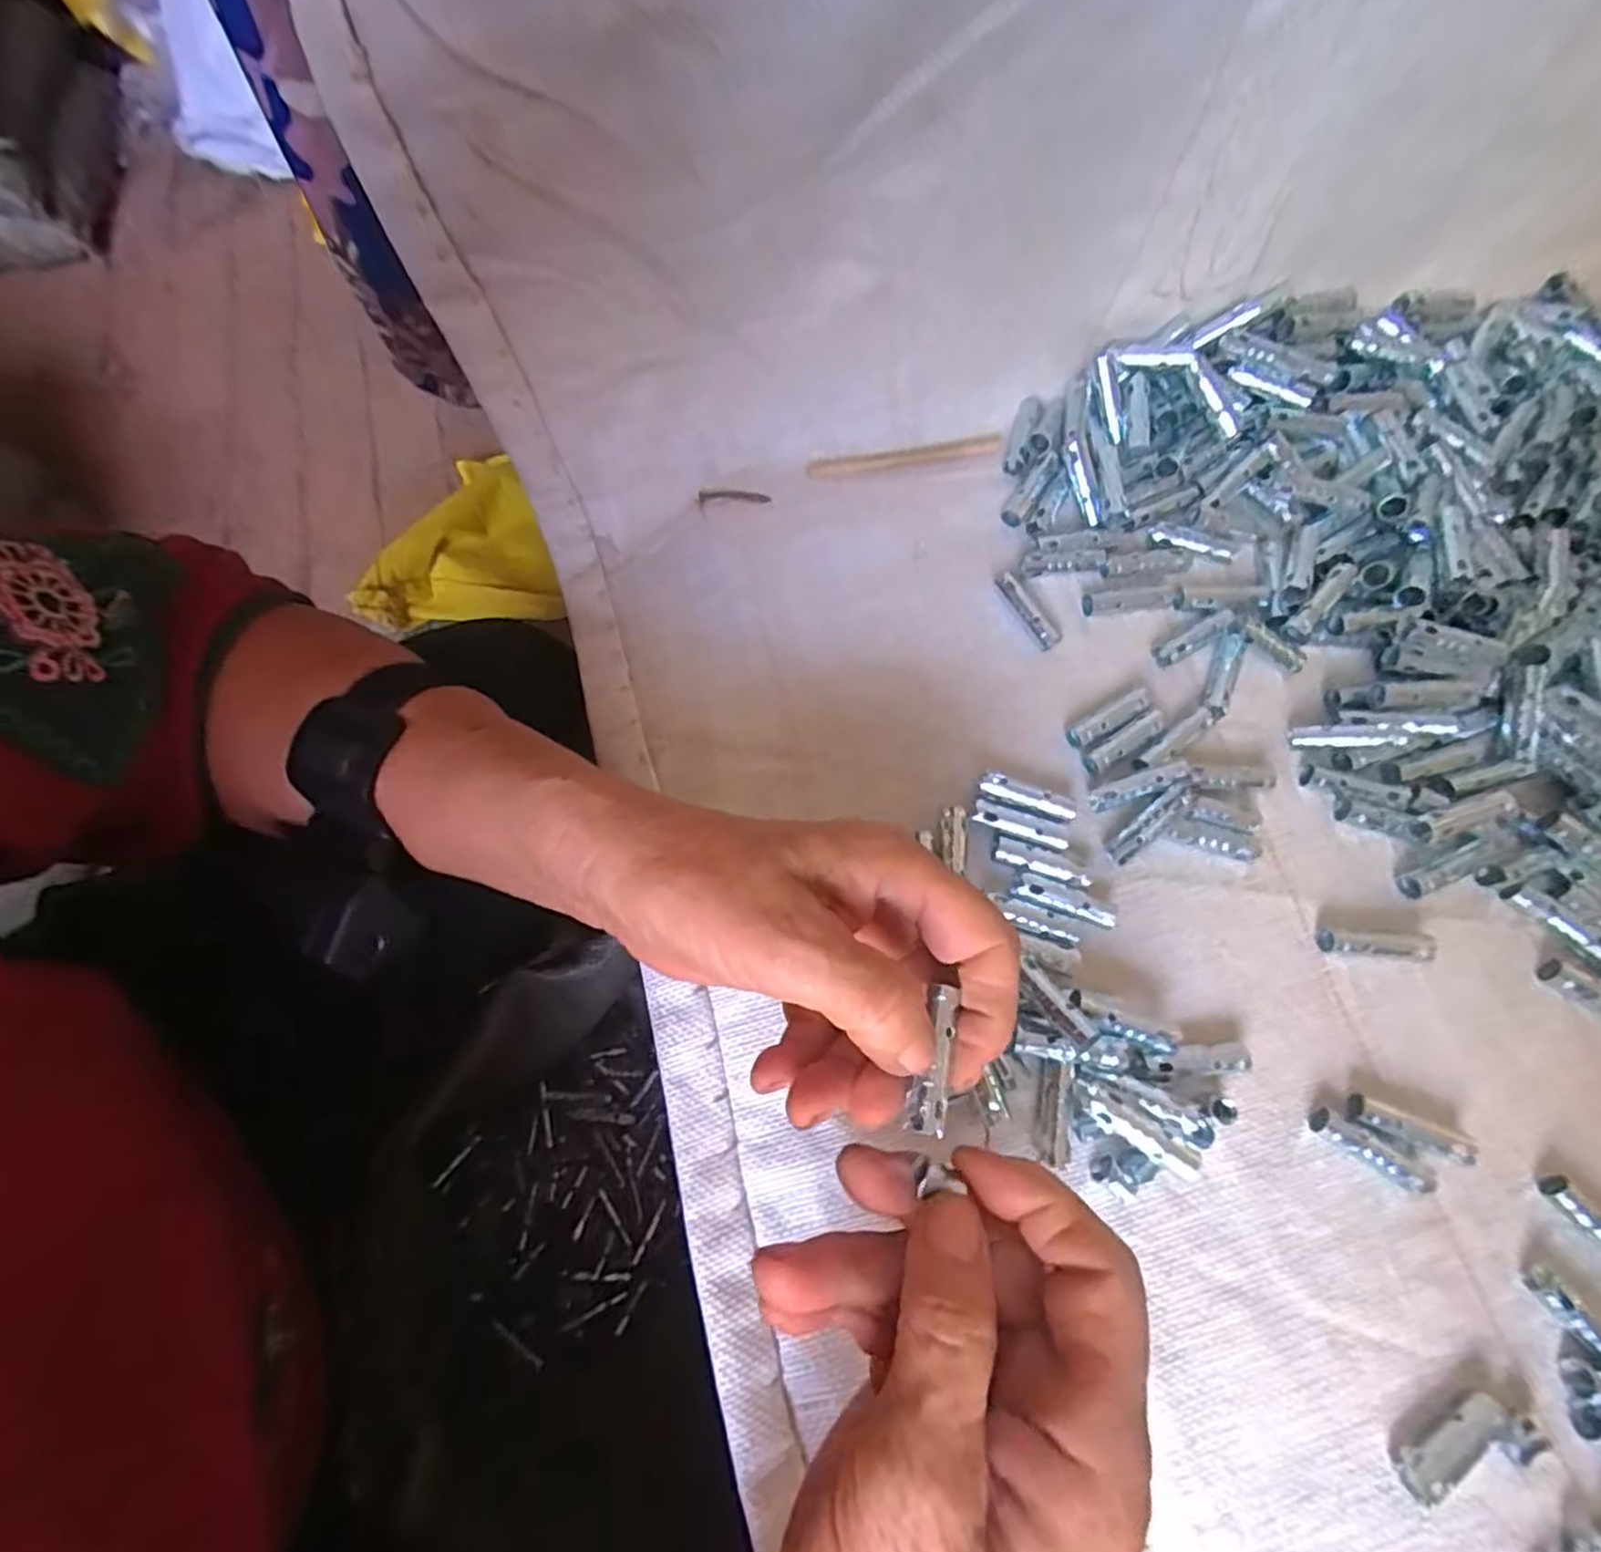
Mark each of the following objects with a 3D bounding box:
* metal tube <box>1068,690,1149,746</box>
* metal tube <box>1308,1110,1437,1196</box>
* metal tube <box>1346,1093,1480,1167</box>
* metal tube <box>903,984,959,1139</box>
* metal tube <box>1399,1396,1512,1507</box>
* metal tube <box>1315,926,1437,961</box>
[{"bbox_3d":[0.131,-0.025,0.307,0.038,0.006,0.009,-28,74,-10],"label":"metal tube"},{"bbox_3d":[0.199,0.131,0.254,0.042,0.010,0.009,32,74,9],"label":"metal tube"},{"bbox_3d":[0.216,0.125,0.258,0.041,0.008,0.010,22,73,6],"label":"metal tube"},{"bbox_3d":[0.036,0.076,0.195,0.011,0.008,0.038,13,69,3],"label":"metal tube"},{"bbox_3d":[0.205,0.210,0.227,0.041,0.009,0.012,-27,74,-9],"label":"metal tube"},{"bbox_3d":[0.219,0.064,0.277,0.040,0.010,0.010,5,72,1],"label":"metal tube"}]

